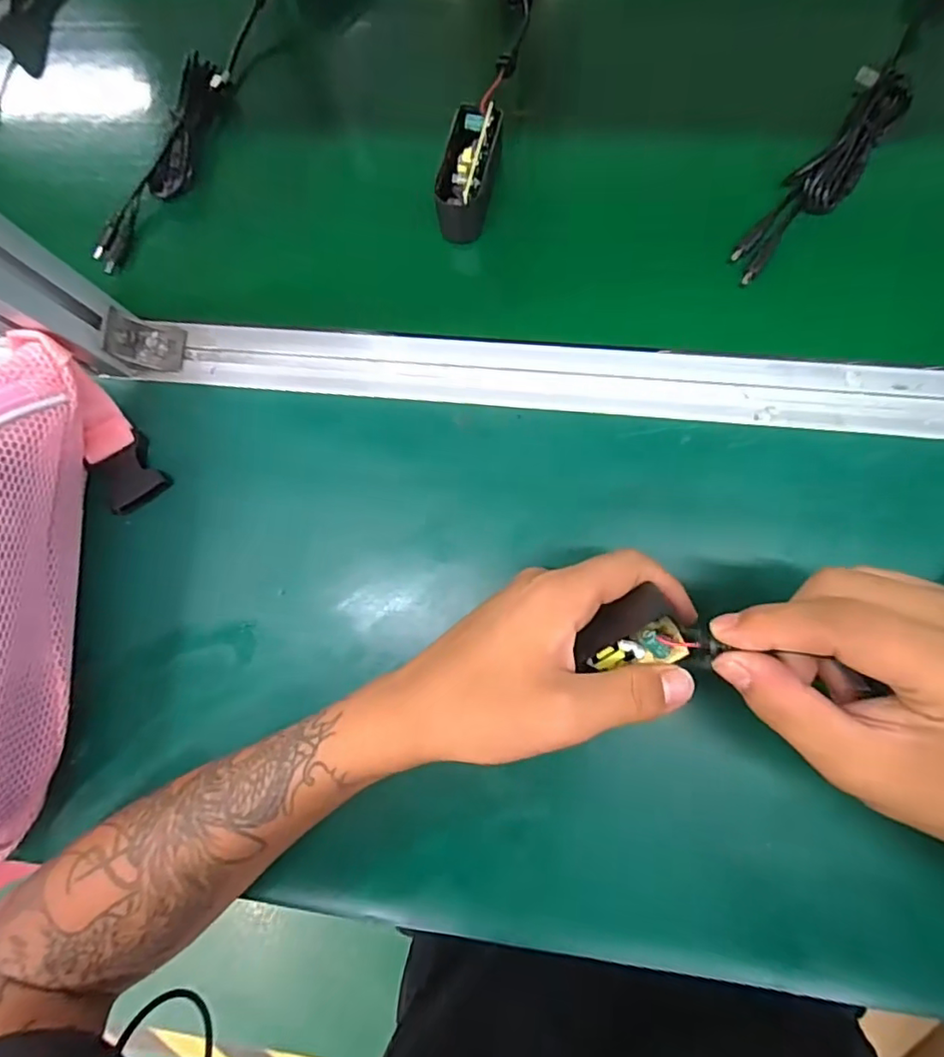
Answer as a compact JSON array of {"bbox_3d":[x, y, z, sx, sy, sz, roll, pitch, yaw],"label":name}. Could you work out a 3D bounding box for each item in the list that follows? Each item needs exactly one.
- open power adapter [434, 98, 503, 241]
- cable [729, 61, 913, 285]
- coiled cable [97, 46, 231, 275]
[{"bbox_3d":[-0.002,-0.220,0.353,0.030,0.029,0.078,13,85,7],"label":"open power adapter"},{"bbox_3d":[0.215,-0.214,0.345,0.032,0.021,0.142,42,88,8],"label":"cable"},{"bbox_3d":[-0.206,-0.244,0.392,0.027,0.031,0.155,26,86,8],"label":"coiled cable"}]

